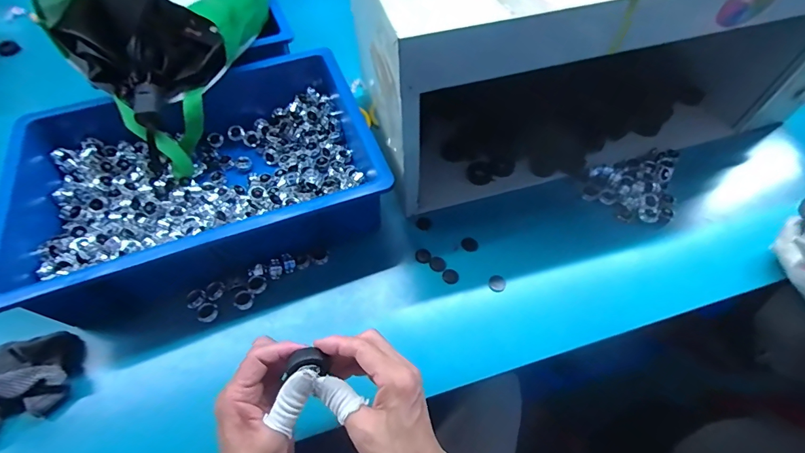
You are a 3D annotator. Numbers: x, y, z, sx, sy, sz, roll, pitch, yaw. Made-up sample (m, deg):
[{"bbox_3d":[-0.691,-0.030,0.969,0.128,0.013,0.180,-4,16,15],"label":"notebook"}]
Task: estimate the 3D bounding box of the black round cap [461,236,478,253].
[{"bbox_3d":[0.095,0.025,0.535,0.024,0.004,0.023,0,58,1],"label":"black round cap"}]

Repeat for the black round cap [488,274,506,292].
[{"bbox_3d":[0.125,0.075,0.502,0.022,0.004,0.023,0,58,1],"label":"black round cap"}]

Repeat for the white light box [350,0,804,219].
[{"bbox_3d":[0.270,-0.275,0.551,0.643,0.274,0.282,-14,59,-8],"label":"white light box"}]

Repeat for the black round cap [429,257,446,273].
[{"bbox_3d":[0.048,0.052,0.519,0.022,0.004,0.021,0,58,1],"label":"black round cap"}]

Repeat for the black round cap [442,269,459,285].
[{"bbox_3d":[0.064,0.067,0.509,0.020,0.004,0.021,0,58,1],"label":"black round cap"}]

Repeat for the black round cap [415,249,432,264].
[{"bbox_3d":[0.029,0.040,0.528,0.021,0.004,0.025,-7,58,-4],"label":"black round cap"}]

